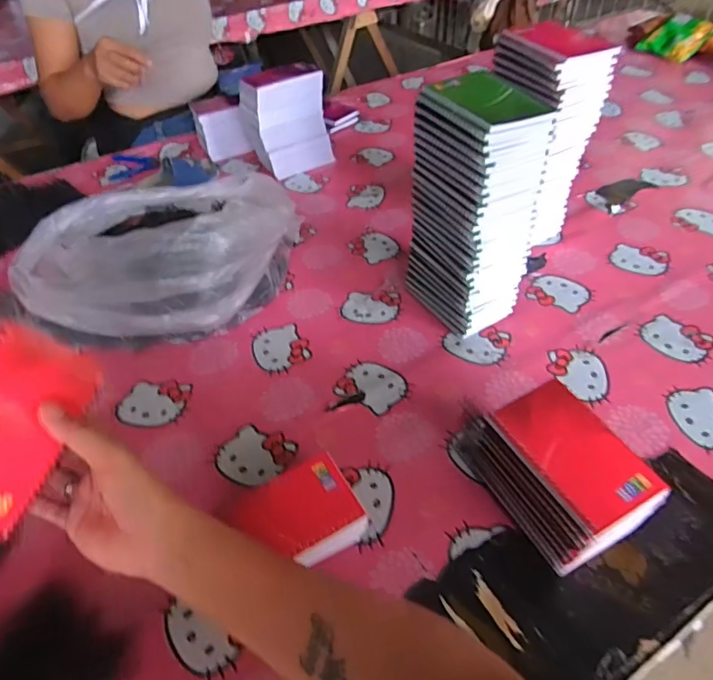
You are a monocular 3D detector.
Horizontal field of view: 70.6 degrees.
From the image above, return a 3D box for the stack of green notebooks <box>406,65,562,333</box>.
[{"bbox_3d":[0.142,-0.152,0.629,0.097,0.285,0.132,-23,49,-18],"label":"stack of green notebooks"}]

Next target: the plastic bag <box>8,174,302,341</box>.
[{"bbox_3d":[-0.275,-0.128,0.714,0.364,0.156,0.262,-8,46,-4],"label":"plastic bag"}]

